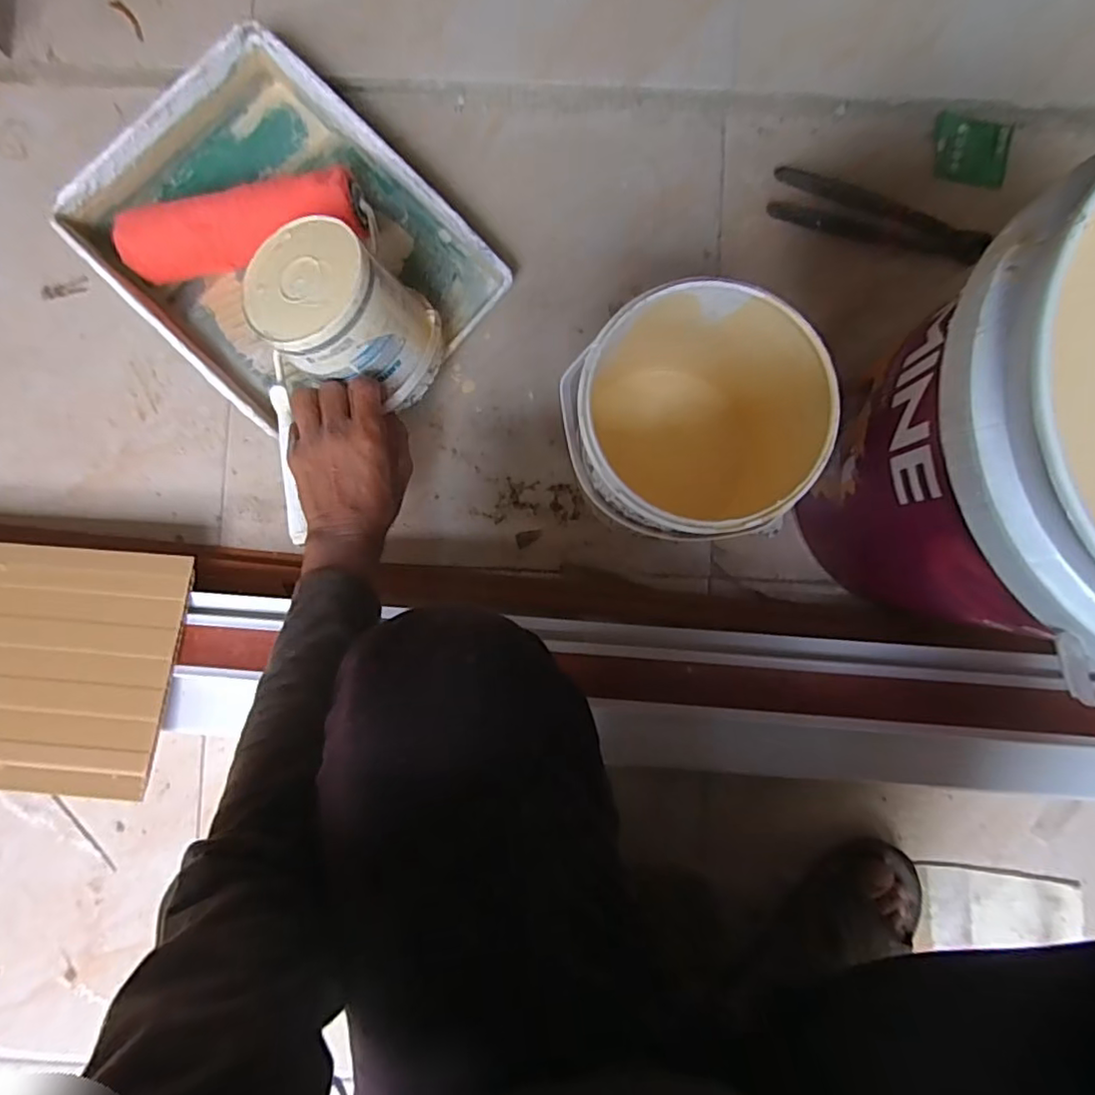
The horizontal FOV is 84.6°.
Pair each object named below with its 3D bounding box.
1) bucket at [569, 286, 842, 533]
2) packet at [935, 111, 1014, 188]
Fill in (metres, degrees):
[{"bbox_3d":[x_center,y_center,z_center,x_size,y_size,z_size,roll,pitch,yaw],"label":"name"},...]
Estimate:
[{"bbox_3d":[0.115,-0.097,0.506,0.183,0.185,0.172,0,88,1],"label":"bucket"},{"bbox_3d":[0.429,-0.404,0.611,0.074,0.006,0.056,16,106,6],"label":"packet"}]

